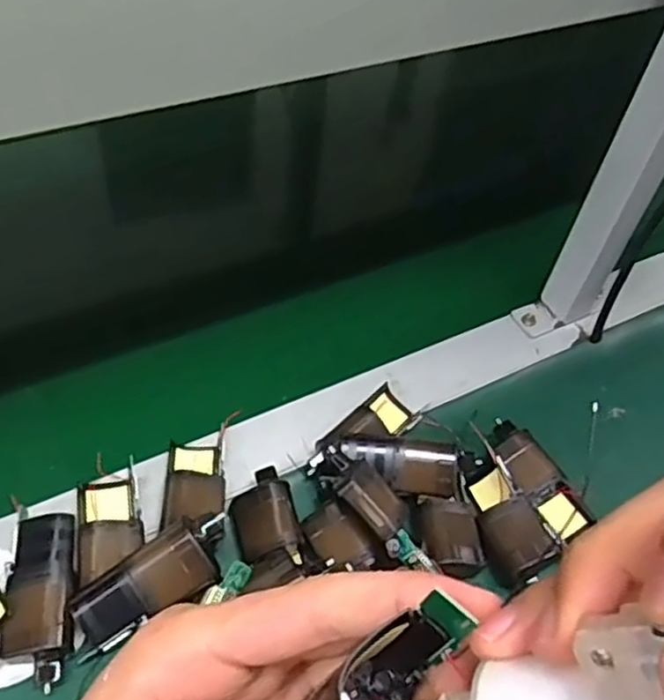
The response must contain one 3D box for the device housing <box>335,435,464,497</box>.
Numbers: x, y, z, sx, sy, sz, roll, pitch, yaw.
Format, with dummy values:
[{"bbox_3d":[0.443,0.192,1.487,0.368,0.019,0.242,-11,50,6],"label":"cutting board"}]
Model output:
[{"bbox_3d":[0.045,0.076,0.456,0.080,0.018,0.028,9,50,1],"label":"device housing"}]

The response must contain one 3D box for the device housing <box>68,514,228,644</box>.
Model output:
[{"bbox_3d":[-0.098,0.125,0.382,0.089,0.014,0.036,-33,92,-6],"label":"device housing"}]

